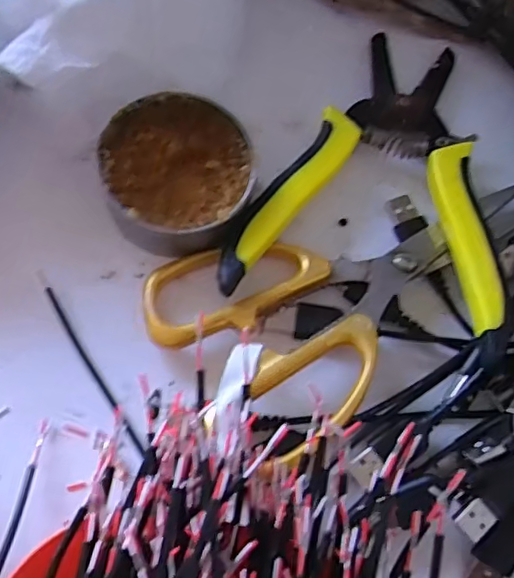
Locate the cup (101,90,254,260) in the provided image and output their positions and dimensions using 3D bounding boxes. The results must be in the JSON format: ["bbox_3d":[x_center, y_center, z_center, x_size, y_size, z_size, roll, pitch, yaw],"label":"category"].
[{"bbox_3d":[-0.032,-0.047,0.260,0.060,0.037,0.061,2,73,-6],"label":"cup"}]

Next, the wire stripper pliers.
[{"bbox_3d":[0.059,-0.055,0.264,0.112,0.018,0.148,17,73,-1],"label":"wire stripper pliers"}]

